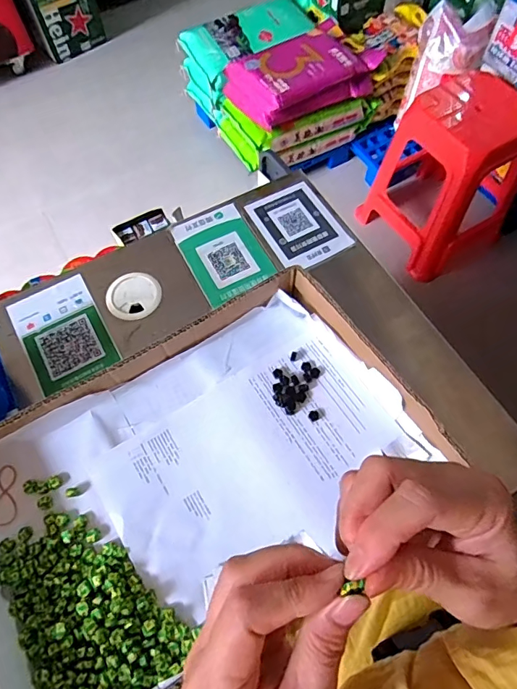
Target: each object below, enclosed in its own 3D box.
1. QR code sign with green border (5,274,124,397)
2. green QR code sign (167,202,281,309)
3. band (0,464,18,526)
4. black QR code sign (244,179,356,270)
[{"bbox_3d":[-0.238,-0.015,0.554,0.096,0.005,0.143,-29,66,-12],"label":"QR code sign with green border"},{"bbox_3d":[-0.047,-0.124,0.602,0.097,0.004,0.139,-26,66,-11],"label":"green QR code sign"},{"bbox_3d":[-0.252,0.150,0.452,0.022,0.006,0.058,-4,64,0],"label":"band"},{"bbox_3d":[0.055,-0.165,0.621,0.102,0.005,0.132,-27,68,-10],"label":"black QR code sign"}]

